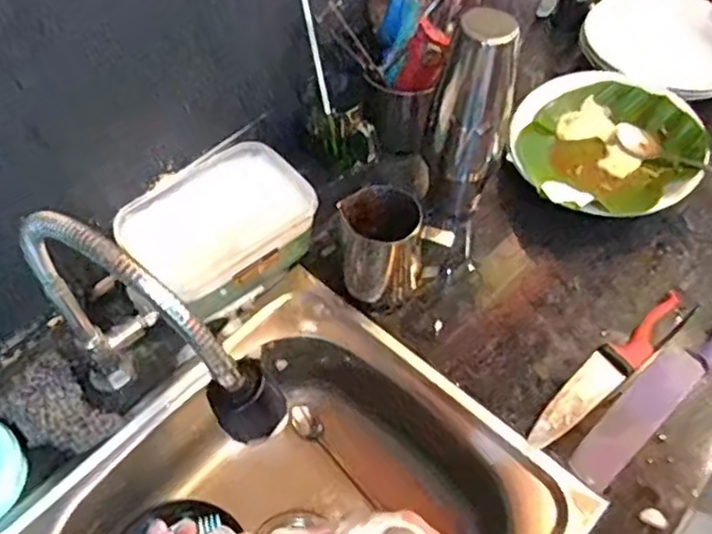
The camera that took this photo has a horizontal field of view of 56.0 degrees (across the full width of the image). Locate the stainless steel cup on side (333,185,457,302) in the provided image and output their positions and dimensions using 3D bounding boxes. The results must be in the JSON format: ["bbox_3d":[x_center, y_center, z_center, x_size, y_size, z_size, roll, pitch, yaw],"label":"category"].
[{"bbox_3d":[0.038,-0.029,0.711,0.101,0.118,0.077,-15,57,-10],"label":"stainless steel cup on side"}]

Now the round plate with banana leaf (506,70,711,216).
[{"bbox_3d":[0.303,-0.140,0.829,0.224,0.065,0.230,0,55,0],"label":"round plate with banana leaf"}]

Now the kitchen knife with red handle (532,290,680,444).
[{"bbox_3d":[0.260,0.101,0.682,0.236,0.015,0.039,-34,61,-21],"label":"kitchen knife with red handle"}]

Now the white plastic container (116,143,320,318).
[{"bbox_3d":[-0.148,-0.037,0.750,0.153,0.075,0.199,39,64,24],"label":"white plastic container"}]

